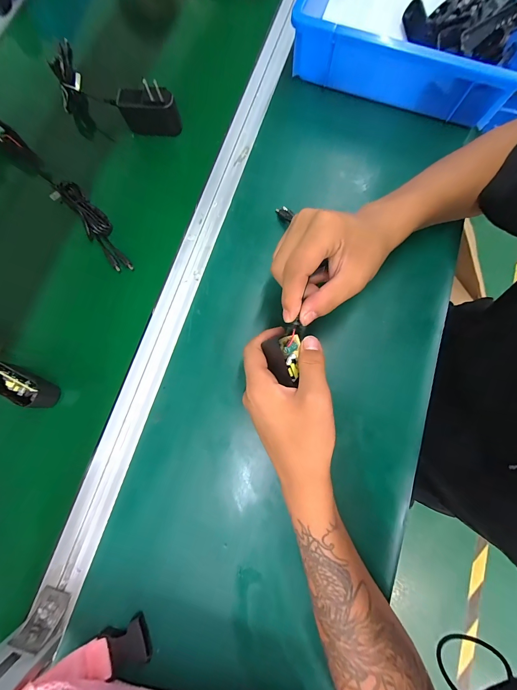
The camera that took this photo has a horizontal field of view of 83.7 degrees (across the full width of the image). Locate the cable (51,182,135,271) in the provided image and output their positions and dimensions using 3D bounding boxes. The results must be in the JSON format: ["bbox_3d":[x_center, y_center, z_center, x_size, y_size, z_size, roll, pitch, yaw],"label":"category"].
[{"bbox_3d":[-0.213,-0.159,0.375,0.032,0.021,0.142,-36,81,-7],"label":"cable"}]

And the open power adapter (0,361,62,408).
[{"bbox_3d":[-0.264,0.044,0.319,0.078,0.029,0.030,25,79,5],"label":"open power adapter"}]

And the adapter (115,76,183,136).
[{"bbox_3d":[-0.145,-0.312,0.386,0.073,0.052,0.026,4,78,0],"label":"adapter"}]

